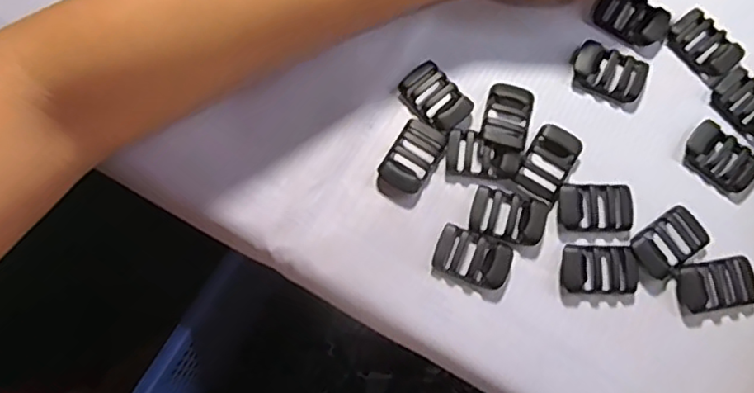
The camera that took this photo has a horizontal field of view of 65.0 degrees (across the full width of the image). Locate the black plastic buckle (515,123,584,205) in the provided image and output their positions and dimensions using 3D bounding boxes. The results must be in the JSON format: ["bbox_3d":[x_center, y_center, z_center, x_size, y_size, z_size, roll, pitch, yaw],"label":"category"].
[{"bbox_3d":[0.091,-0.017,0.315,0.024,0.009,0.038,32,80,6],"label":"black plastic buckle"}]

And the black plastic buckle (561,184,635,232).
[{"bbox_3d":[0.115,0.006,0.309,0.037,0.004,0.024,1,78,0],"label":"black plastic buckle"}]

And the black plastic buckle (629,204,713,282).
[{"bbox_3d":[0.152,0.024,0.306,0.039,0.004,0.025,-38,81,-7],"label":"black plastic buckle"}]

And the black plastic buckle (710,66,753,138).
[{"bbox_3d":[0.201,-0.049,0.319,0.027,0.004,0.038,-43,81,-8],"label":"black plastic buckle"}]

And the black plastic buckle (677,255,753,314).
[{"bbox_3d":[0.174,0.045,0.301,0.037,0.004,0.024,-14,78,-3],"label":"black plastic buckle"}]

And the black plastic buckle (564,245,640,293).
[{"bbox_3d":[0.114,0.037,0.303,0.038,0.007,0.023,0,78,0],"label":"black plastic buckle"}]

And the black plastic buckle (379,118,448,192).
[{"bbox_3d":[0.020,-0.021,0.315,0.024,0.006,0.037,32,80,6],"label":"black plastic buckle"}]

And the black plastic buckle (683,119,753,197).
[{"bbox_3d":[0.183,-0.020,0.314,0.038,0.009,0.026,40,81,8],"label":"black plastic buckle"}]

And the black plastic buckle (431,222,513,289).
[{"bbox_3d":[0.049,0.031,0.304,0.038,0.008,0.024,20,79,4],"label":"black plastic buckle"}]

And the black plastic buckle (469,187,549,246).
[{"bbox_3d":[0.069,0.011,0.307,0.039,0.005,0.025,19,79,4],"label":"black plastic buckle"}]

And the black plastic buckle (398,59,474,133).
[{"bbox_3d":[0.032,-0.054,0.322,0.025,0.005,0.038,-43,81,-8],"label":"black plastic buckle"}]

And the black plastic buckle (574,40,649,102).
[{"bbox_3d":[0.127,-0.068,0.326,0.040,0.008,0.025,26,79,5],"label":"black plastic buckle"}]

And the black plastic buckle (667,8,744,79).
[{"bbox_3d":[0.181,-0.084,0.325,0.037,0.004,0.024,43,81,8],"label":"black plastic buckle"}]

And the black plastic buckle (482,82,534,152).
[{"bbox_3d":[0.071,-0.043,0.317,0.023,0.005,0.037,16,79,3],"label":"black plastic buckle"}]

